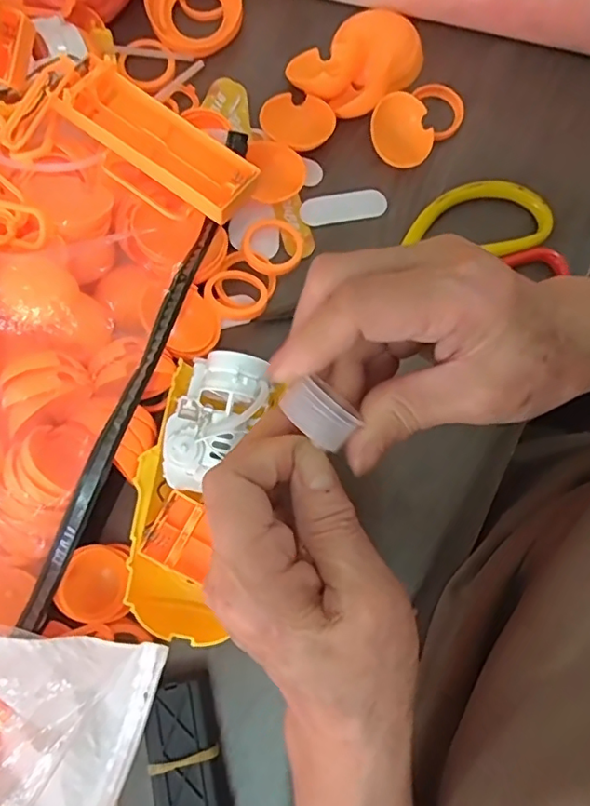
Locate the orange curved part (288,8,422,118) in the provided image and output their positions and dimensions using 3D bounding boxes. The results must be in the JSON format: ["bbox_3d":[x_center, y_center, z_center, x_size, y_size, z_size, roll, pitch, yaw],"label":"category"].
[{"bbox_3d":[0.041,-0.208,0.335,0.059,0.025,0.076,39,82,7],"label":"orange curved part"}]

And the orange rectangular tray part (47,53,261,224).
[{"bbox_3d":[-0.070,-0.134,0.285,0.108,0.018,0.037,37,81,6],"label":"orange rectangular tray part"}]

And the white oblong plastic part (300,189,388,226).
[{"bbox_3d":[0.029,-0.116,0.331,0.051,0.004,0.016,-10,80,-2],"label":"white oblong plastic part"}]

